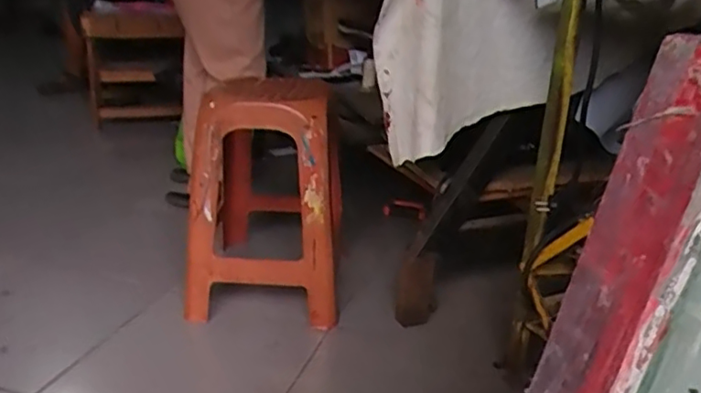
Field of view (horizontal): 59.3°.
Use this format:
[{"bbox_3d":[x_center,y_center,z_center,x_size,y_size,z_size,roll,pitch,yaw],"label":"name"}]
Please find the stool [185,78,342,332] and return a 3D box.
[{"bbox_3d":[-0.181,-0.001,1.373,0.316,0.476,0.306,2,20,-3],"label":"stool"}]

